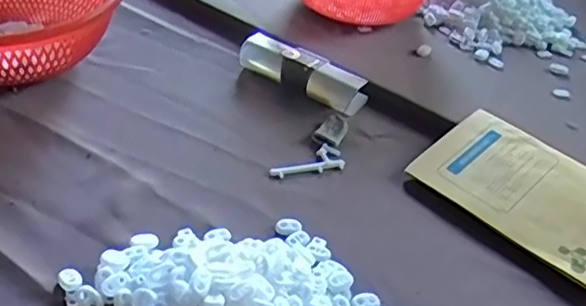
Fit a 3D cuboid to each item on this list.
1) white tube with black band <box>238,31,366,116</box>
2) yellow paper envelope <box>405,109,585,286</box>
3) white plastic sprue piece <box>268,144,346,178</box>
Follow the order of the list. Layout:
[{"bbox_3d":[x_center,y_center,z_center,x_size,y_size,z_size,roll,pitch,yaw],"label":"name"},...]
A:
[{"bbox_3d":[0.011,-0.093,0.687,0.155,0.035,0.047,27,43,23],"label":"white tube with black band"},{"bbox_3d":[0.228,0.036,0.559,0.132,0.009,0.202,-34,54,-31],"label":"yellow paper envelope"},{"bbox_3d":[0.012,0.007,0.588,0.077,0.008,0.033,-7,41,-17],"label":"white plastic sprue piece"}]

